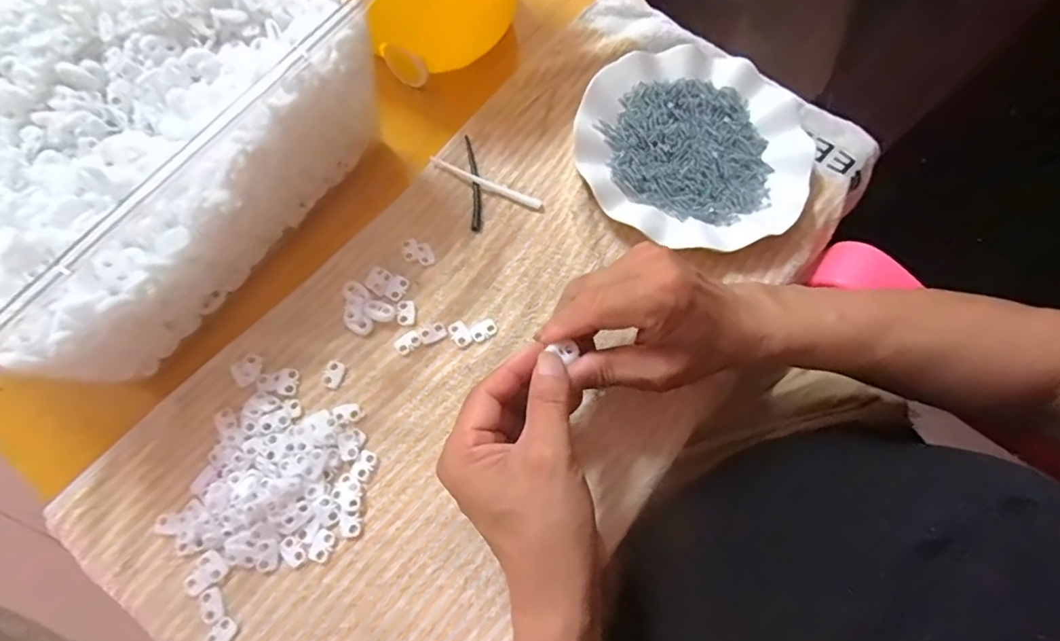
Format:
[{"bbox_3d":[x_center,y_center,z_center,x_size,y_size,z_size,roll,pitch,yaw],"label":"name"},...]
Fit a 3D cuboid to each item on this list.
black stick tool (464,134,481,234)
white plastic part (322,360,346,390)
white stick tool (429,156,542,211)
[{"bbox_3d":[-0.045,-0.109,0.418,0.009,0.005,0.085,-5,71,-4],"label":"black stick tool"},{"bbox_3d":[-0.135,0.037,0.362,0.013,0.004,0.019,12,71,2],"label":"white plastic part"},{"bbox_3d":[-0.036,-0.109,0.418,0.095,0.007,0.009,22,71,6],"label":"white stick tool"}]

